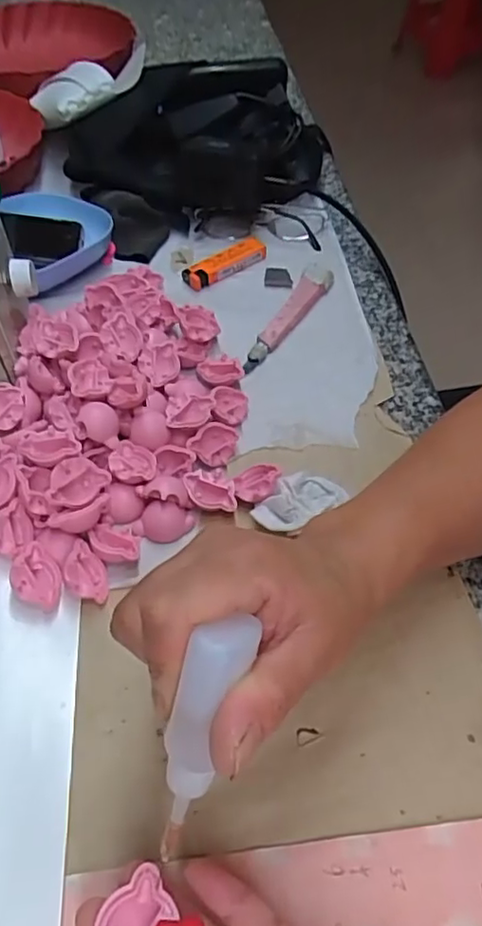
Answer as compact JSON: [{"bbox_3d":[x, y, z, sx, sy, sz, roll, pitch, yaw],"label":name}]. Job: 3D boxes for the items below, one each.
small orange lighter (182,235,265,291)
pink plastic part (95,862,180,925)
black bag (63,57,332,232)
[{"bbox_3d":[-0.013,-0.180,0.538,0.079,0.011,0.025,-34,59,-23],"label":"small orange lighter"},{"bbox_3d":[-0.038,0.164,0.215,0.023,0.007,0.035,24,46,22],"label":"pink plastic part"},{"bbox_3d":[-0.057,-0.326,0.610,0.231,0.061,0.210,-5,53,-4],"label":"black bag"}]

